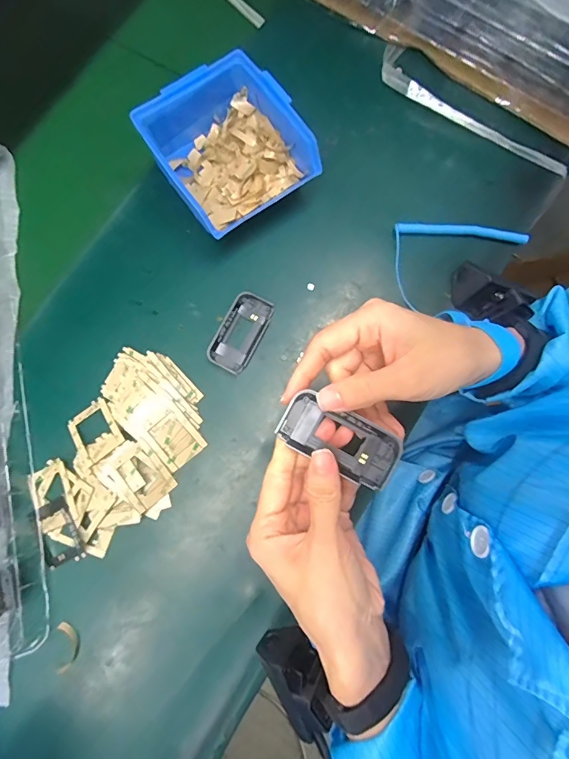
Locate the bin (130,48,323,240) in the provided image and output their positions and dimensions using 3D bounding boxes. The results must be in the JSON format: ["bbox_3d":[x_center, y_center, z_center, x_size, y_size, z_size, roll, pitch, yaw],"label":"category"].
[{"bbox_3d":[-0.055,-0.217,0.412,0.127,0.066,0.141,-33,81,-6],"label":"bin"}]

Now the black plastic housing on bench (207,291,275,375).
[{"bbox_3d":[-0.041,-0.045,0.410,0.038,0.009,0.076,28,80,5],"label":"black plastic housing on bench"}]

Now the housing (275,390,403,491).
[{"bbox_3d":[0.035,0.038,0.274,0.075,0.012,0.034,28,80,5],"label":"housing"}]

